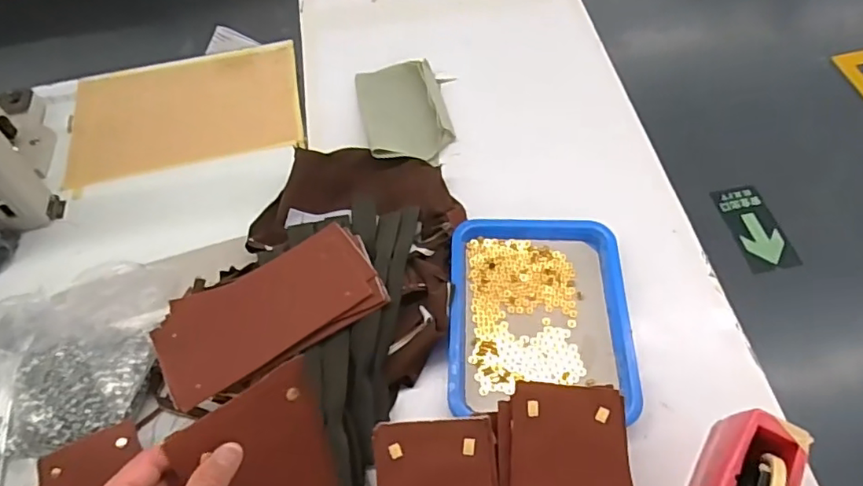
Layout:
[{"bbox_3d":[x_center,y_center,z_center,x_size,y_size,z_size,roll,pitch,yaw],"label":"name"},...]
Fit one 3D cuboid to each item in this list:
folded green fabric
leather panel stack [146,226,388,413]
[{"bbox_3d":[-0.044,-0.217,0.928,0.141,0.036,0.214,-12,59,-4],"label":"folded green fabric"},{"bbox_3d":[-0.204,0.083,0.703,0.278,0.024,0.143,-29,62,-14],"label":"leather panel stack"}]

